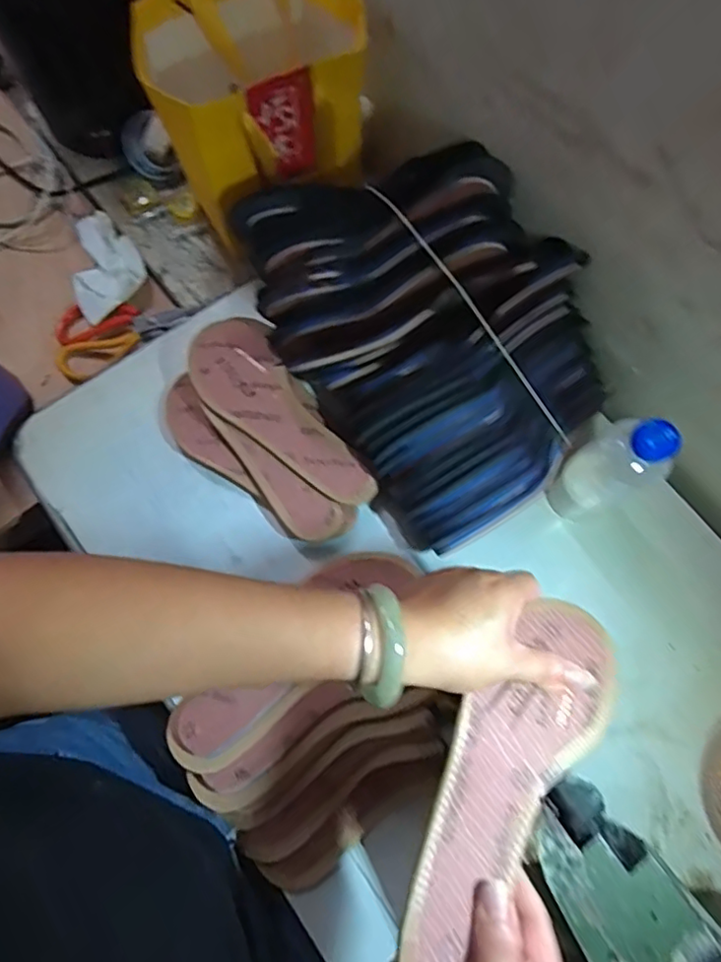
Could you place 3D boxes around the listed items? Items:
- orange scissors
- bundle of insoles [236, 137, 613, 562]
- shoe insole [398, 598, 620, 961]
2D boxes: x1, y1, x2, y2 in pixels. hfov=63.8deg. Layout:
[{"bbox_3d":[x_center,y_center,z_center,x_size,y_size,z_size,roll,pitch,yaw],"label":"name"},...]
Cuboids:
[{"bbox_3d":[-0.273,-0.170,0.669,0.171,0.015,0.092,-9,75,11],"label":"orange scissors"},{"bbox_3d":[0.058,-0.155,0.546,0.262,0.132,0.384,-35,78,-8],"label":"bundle of insoles"},{"bbox_3d":[0.086,0.168,0.344,0.072,0.015,0.236,40,62,11],"label":"shoe insole"}]

